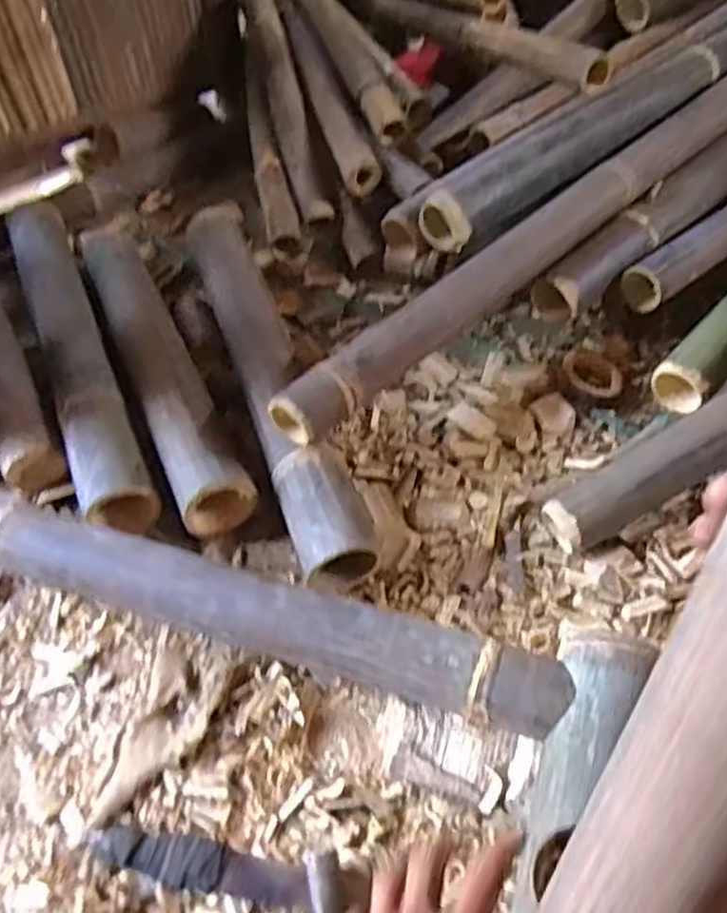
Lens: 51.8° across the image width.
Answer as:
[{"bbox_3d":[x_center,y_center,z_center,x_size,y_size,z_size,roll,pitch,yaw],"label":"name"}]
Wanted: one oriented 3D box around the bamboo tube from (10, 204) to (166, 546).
[{"bbox_3d":[-0.372,-0.148,0.952,0.078,0.072,0.584,-22,54,-11],"label":"bamboo tube"}]

